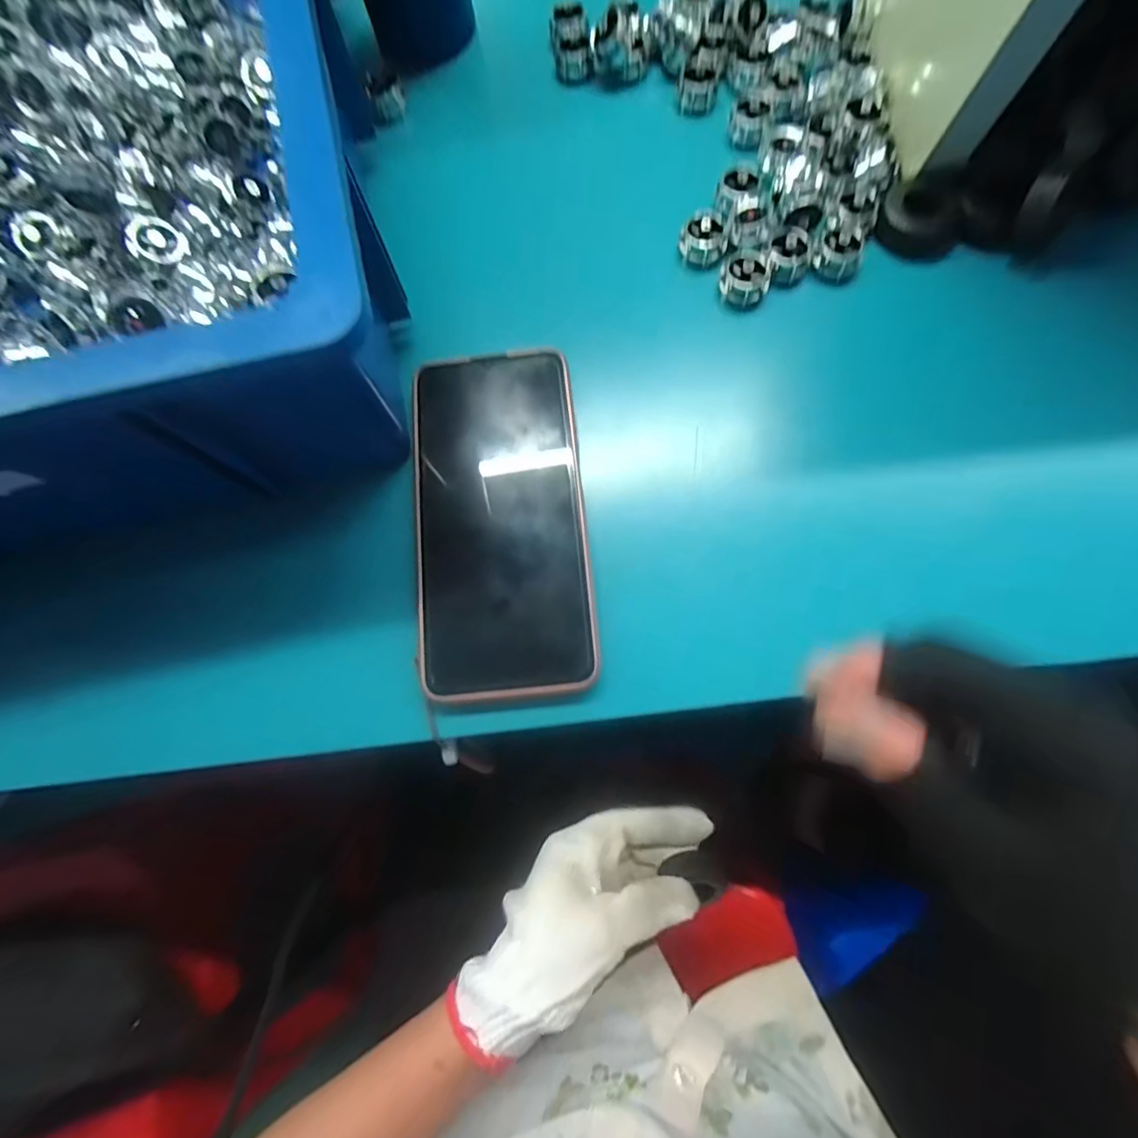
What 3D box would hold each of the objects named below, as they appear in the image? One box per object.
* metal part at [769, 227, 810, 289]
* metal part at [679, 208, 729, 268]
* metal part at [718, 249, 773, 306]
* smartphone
[{"bbox_3d":[0.116,-0.164,0.275,0.022,0.016,0.023,22,79,9],"label":"metal part"},{"bbox_3d":[0.074,-0.181,0.282,0.025,0.018,0.026,12,78,7],"label":"metal part"},{"bbox_3d":[0.093,-0.153,0.274,0.026,0.016,0.022,9,77,6],"label":"metal part"},{"bbox_3d":[-0.032,-0.026,0.245,0.077,0.007,0.167,-6,76,3],"label":"smartphone"}]

